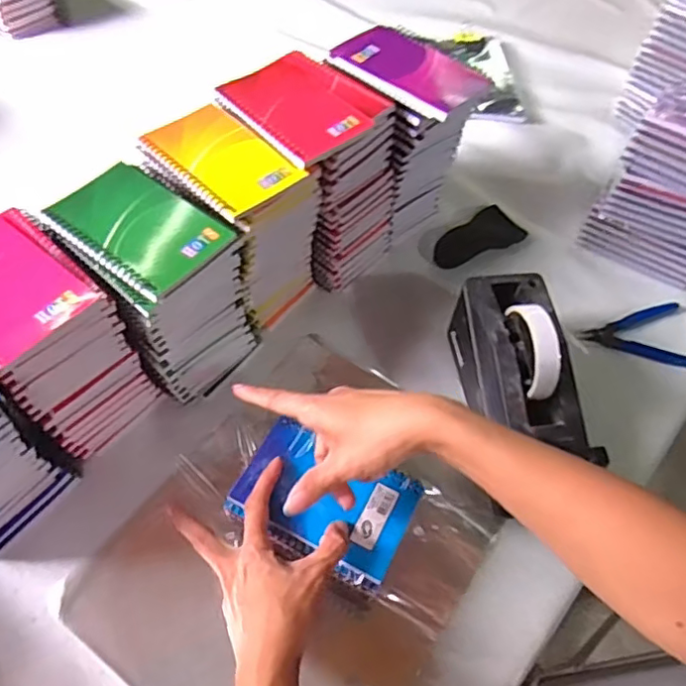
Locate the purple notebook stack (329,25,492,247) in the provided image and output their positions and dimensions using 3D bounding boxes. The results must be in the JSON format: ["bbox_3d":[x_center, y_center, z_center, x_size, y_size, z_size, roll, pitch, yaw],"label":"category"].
[{"bbox_3d":[0.053,-0.209,0.623,0.135,0.193,0.096,31,59,16],"label":"purple notebook stack"}]

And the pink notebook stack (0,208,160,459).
[{"bbox_3d":[-0.246,0.001,0.477,0.123,0.162,0.093,35,60,18],"label":"pink notebook stack"}]

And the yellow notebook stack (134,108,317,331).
[{"bbox_3d":[-0.102,-0.109,0.554,0.131,0.174,0.100,34,60,17],"label":"yellow notebook stack"}]

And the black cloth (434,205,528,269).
[{"bbox_3d":[0.158,-0.123,0.695,0.114,0.015,0.058,-28,62,-21],"label":"black cloth"}]

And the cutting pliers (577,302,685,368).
[{"bbox_3d":[0.312,-0.010,0.621,0.121,0.009,0.083,1,56,-4],"label":"cutting pliers"}]

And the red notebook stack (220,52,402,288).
[{"bbox_3d":[-0.034,-0.162,0.591,0.140,0.185,0.120,38,61,20],"label":"red notebook stack"}]

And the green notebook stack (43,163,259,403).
[{"bbox_3d":[-0.155,-0.047,0.511,0.124,0.167,0.108,37,61,19],"label":"green notebook stack"}]

